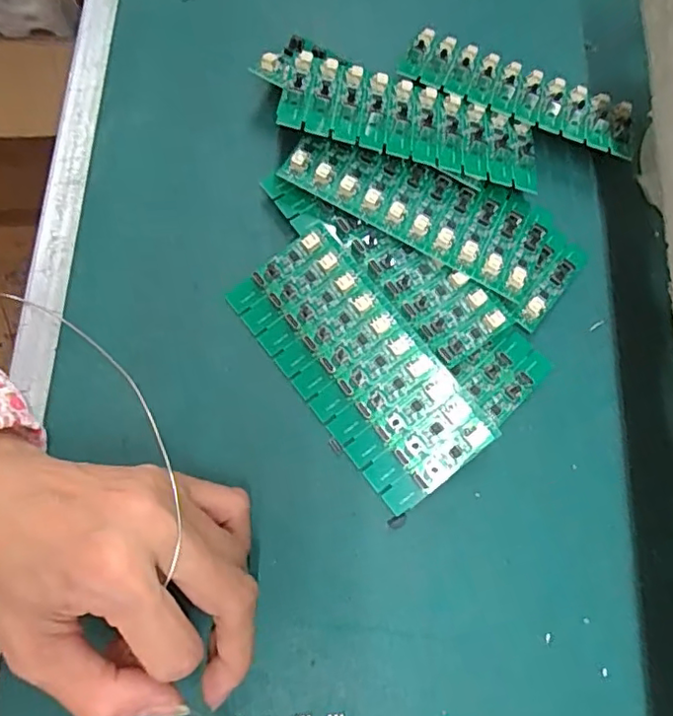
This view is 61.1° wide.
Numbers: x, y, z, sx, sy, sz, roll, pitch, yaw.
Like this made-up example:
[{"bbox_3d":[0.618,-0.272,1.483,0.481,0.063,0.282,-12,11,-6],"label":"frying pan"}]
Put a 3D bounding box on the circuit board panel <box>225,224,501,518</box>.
[{"bbox_3d":[0.010,0.003,0.279,0.060,0.016,0.135,-36,77,-13],"label":"circuit board panel"}]

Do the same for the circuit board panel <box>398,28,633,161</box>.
[{"bbox_3d":[0.107,-0.157,0.332,0.135,0.006,0.061,19,58,-1],"label":"circuit board panel"}]

